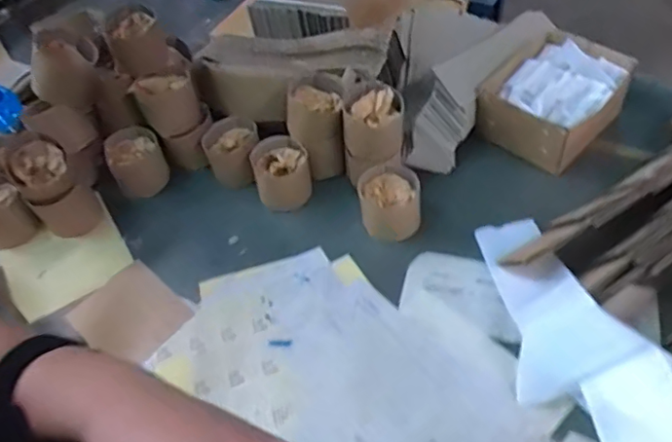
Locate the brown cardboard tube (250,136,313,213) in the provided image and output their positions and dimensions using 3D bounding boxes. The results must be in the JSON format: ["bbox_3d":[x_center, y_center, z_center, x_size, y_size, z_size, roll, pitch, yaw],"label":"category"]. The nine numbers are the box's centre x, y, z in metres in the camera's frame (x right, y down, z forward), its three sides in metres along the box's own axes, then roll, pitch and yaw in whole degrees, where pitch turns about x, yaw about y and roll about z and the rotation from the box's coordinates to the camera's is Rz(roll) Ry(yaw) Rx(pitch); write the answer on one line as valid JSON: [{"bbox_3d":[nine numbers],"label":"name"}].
[{"bbox_3d":[-0.080,-0.071,0.842,0.082,0.069,0.079,-13,50,-3],"label":"brown cardboard tube"}]

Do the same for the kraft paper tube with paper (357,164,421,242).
[{"bbox_3d":[0.074,-0.026,0.783,0.080,0.069,0.081,-4,50,5],"label":"kraft paper tube with paper"}]

